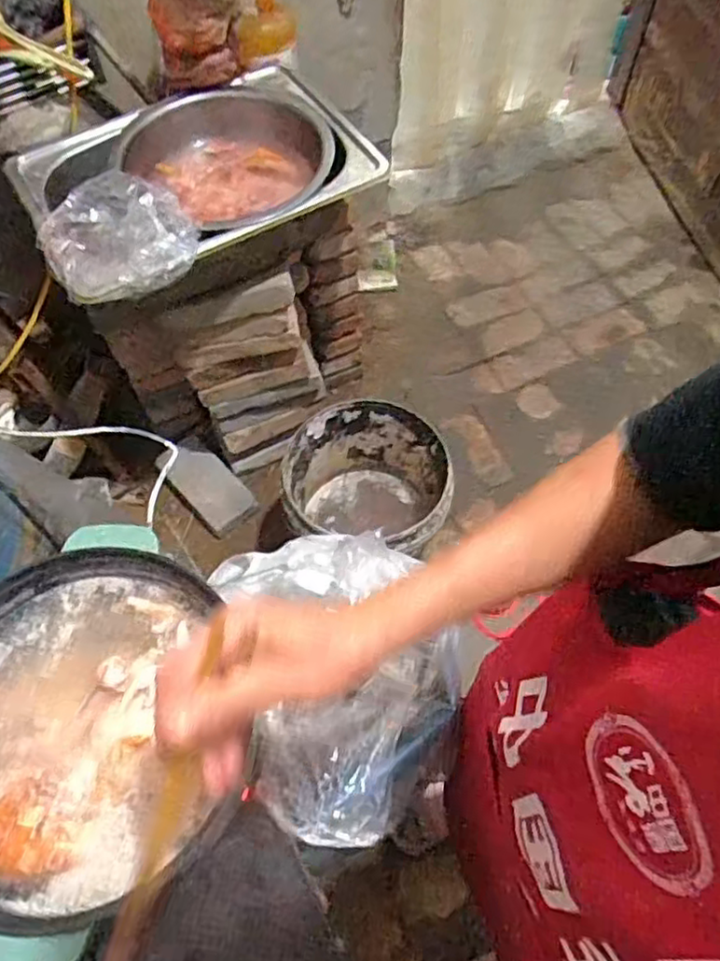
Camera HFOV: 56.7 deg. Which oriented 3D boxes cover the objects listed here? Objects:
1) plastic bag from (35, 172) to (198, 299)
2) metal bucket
[{"bbox_3d":[-0.361,-0.367,0.982,0.209,0.078,0.216,-26,63,-13],"label":"plastic bag"},{"bbox_3d":[0.015,0.030,1.288,0.296,0.265,0.274,0,60,1],"label":"metal bucket"}]

